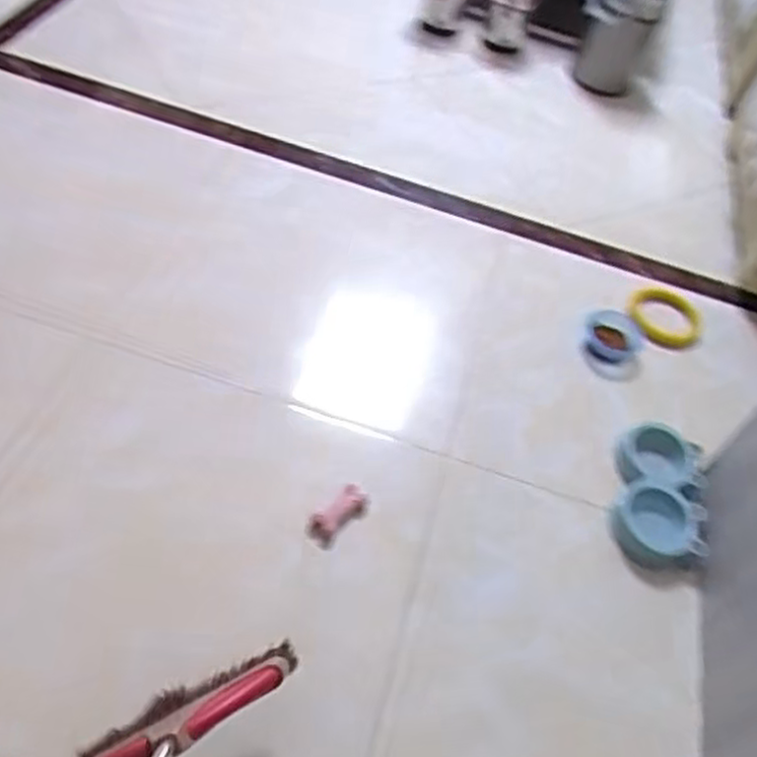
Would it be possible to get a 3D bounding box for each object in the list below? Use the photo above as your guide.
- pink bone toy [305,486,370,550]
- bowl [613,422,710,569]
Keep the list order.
[{"bbox_3d":[-0.077,0.265,1.479,0.067,0.033,0.138,38,53,20],"label":"pink bone toy"},{"bbox_3d":[0.575,0.240,1.568,0.168,0.080,0.299,14,49,1],"label":"bowl"}]

